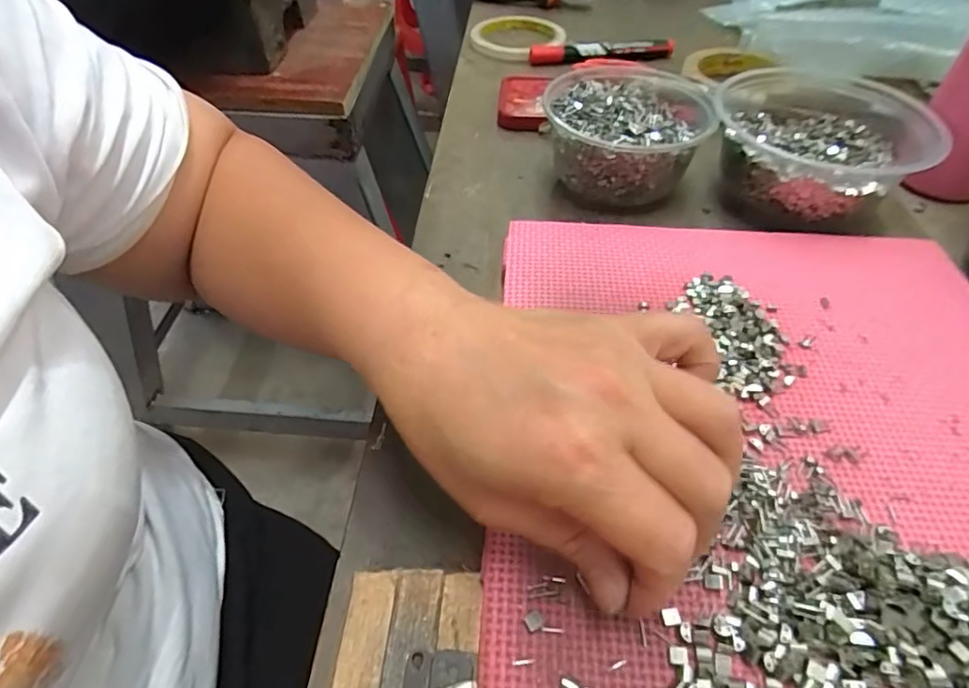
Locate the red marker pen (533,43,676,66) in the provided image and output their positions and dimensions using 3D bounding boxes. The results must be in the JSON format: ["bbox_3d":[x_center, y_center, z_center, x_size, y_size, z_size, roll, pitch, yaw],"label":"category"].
[{"bbox_3d":[0.119,-0.292,0.559,0.147,0.019,0.022,-5,49,-6],"label":"red marker pen"}]

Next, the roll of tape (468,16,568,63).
[{"bbox_3d":[0.035,-0.325,0.591,0.096,0.016,0.101,1,49,-1],"label":"roll of tape"}]

